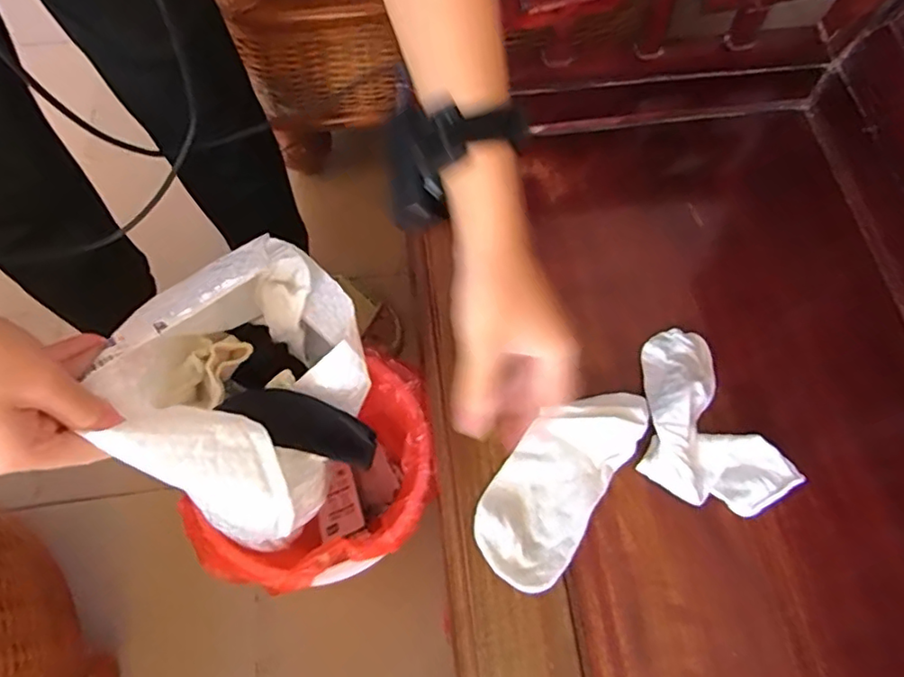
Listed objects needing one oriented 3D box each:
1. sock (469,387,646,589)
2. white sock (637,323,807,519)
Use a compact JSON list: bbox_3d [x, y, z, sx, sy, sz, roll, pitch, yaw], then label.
[{"bbox_3d":[0.081,0.106,0.448,0.075,0.035,0.165,33,72,13],"label":"sock"},{"bbox_3d":[0.191,0.069,0.466,0.101,0.034,0.152,-24,69,-9],"label":"white sock"}]

